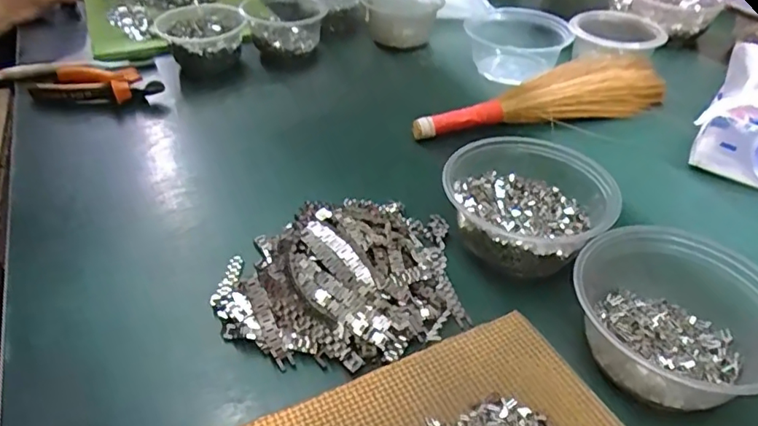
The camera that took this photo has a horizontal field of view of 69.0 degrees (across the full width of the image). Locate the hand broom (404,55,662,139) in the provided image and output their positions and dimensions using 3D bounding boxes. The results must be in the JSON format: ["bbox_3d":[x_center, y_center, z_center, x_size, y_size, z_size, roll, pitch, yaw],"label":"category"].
[{"bbox_3d":[0.189,-0.127,0.624,0.320,0.056,0.065,-15,41,-20],"label":"hand broom"}]

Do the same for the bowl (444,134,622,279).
[{"bbox_3d":[0.120,-0.009,0.457,0.126,0.071,0.116,1,39,-1],"label":"bowl"}]

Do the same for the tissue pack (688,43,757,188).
[{"bbox_3d":[0.385,-0.093,0.560,0.100,0.092,0.119,29,46,29],"label":"tissue pack"}]

